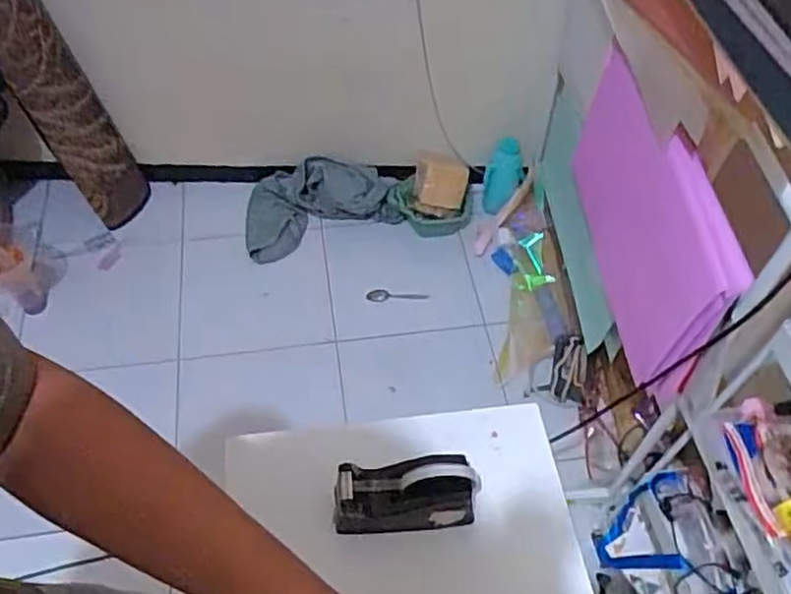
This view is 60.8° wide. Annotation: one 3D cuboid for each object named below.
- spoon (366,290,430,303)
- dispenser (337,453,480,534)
[{"bbox_3d":[0.005,-0.002,1.765,0.161,0.017,0.034,1,54,-2],"label":"spoon"},{"bbox_3d":[0.014,0.214,0.735,0.156,0.081,0.058,-3,54,-5],"label":"dispenser"}]

